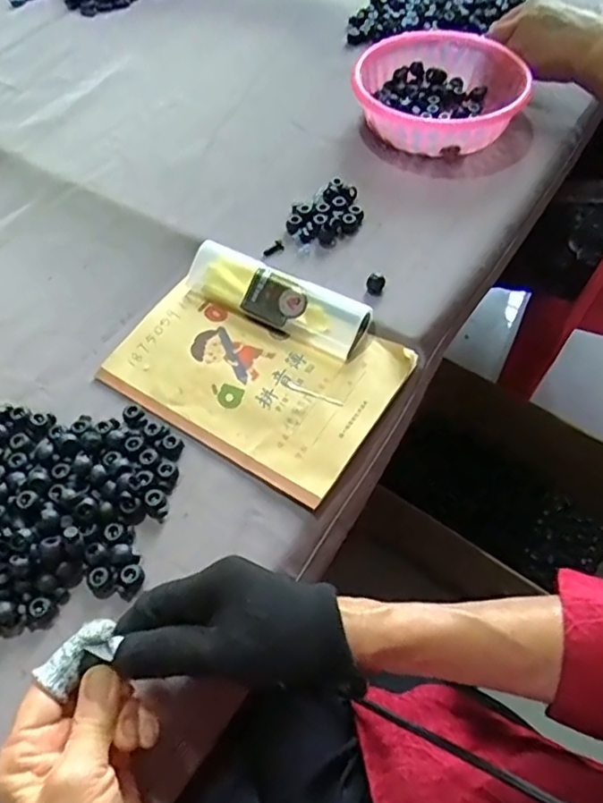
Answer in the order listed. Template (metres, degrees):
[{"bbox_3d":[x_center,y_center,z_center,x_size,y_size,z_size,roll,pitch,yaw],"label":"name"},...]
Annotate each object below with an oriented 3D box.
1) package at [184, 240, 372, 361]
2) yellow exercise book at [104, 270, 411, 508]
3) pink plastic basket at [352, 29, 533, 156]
[{"bbox_3d":[-0.022,-0.084,0.490,0.157,0.026,0.042,26,62,20],"label":"package"},{"bbox_3d":[-0.038,-0.026,0.464,0.204,0.006,0.138,29,68,19],"label":"yellow exercise book"},{"bbox_3d":[0.134,-0.301,0.598,0.162,0.046,0.166,8,57,9],"label":"pink plastic basket"}]

